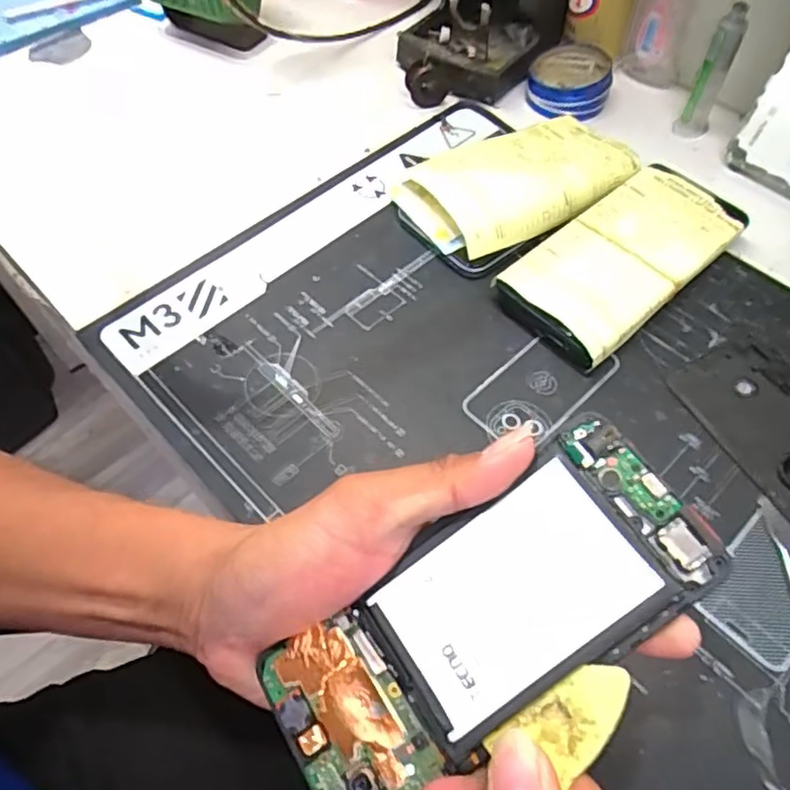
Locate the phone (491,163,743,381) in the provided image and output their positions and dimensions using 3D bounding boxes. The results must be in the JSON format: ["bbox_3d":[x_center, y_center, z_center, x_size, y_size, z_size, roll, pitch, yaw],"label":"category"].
[{"bbox_3d":[0.139,-0.084,0.390,0.160,0.024,0.077,-37,64,-20],"label":"phone"}]

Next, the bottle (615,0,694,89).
[{"bbox_3d":[0.206,-0.291,0.490,0.044,0.098,0.034,16,61,12],"label":"bottle"}]

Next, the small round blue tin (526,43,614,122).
[{"bbox_3d":[0.137,-0.248,0.501,0.062,0.030,0.060,-1,58,1],"label":"small round blue tin"}]

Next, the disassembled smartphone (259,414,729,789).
[{"bbox_3d":[0.030,0.078,0.220,0.158,0.007,0.066,-37,63,0],"label":"disassembled smartphone"}]

